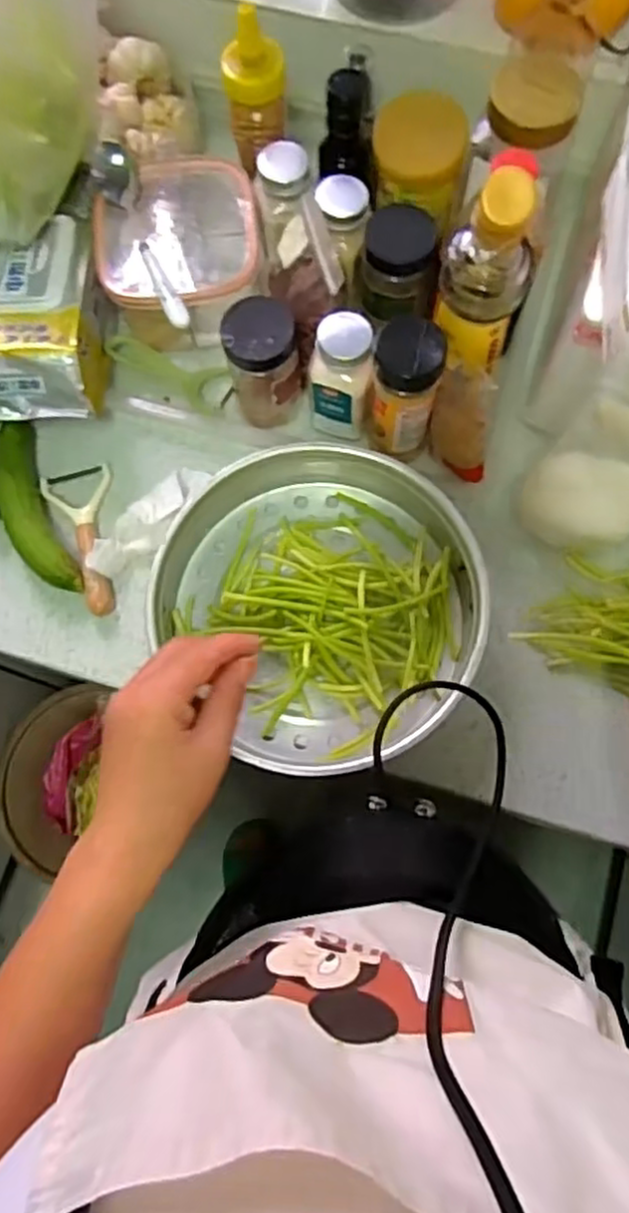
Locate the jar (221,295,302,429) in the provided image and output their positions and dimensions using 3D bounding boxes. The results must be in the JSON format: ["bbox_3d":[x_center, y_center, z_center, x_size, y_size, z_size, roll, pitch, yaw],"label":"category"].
[{"bbox_3d":[-0.042,-0.201,0.613,0.062,0.116,0.052,-7,76,0],"label":"jar"}]

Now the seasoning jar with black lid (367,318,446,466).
[{"bbox_3d":[0.073,-0.171,0.584,0.052,0.129,0.052,0,76,1],"label":"seasoning jar with black lid"}]

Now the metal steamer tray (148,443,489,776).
[{"bbox_3d":[0.002,-0.004,0.589,0.259,0.063,0.254,3,76,2],"label":"metal steamer tray"}]

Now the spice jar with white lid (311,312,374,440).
[{"bbox_3d":[0.022,-0.186,0.602,0.049,0.113,0.049,0,76,1],"label":"spice jar with white lid"}]

